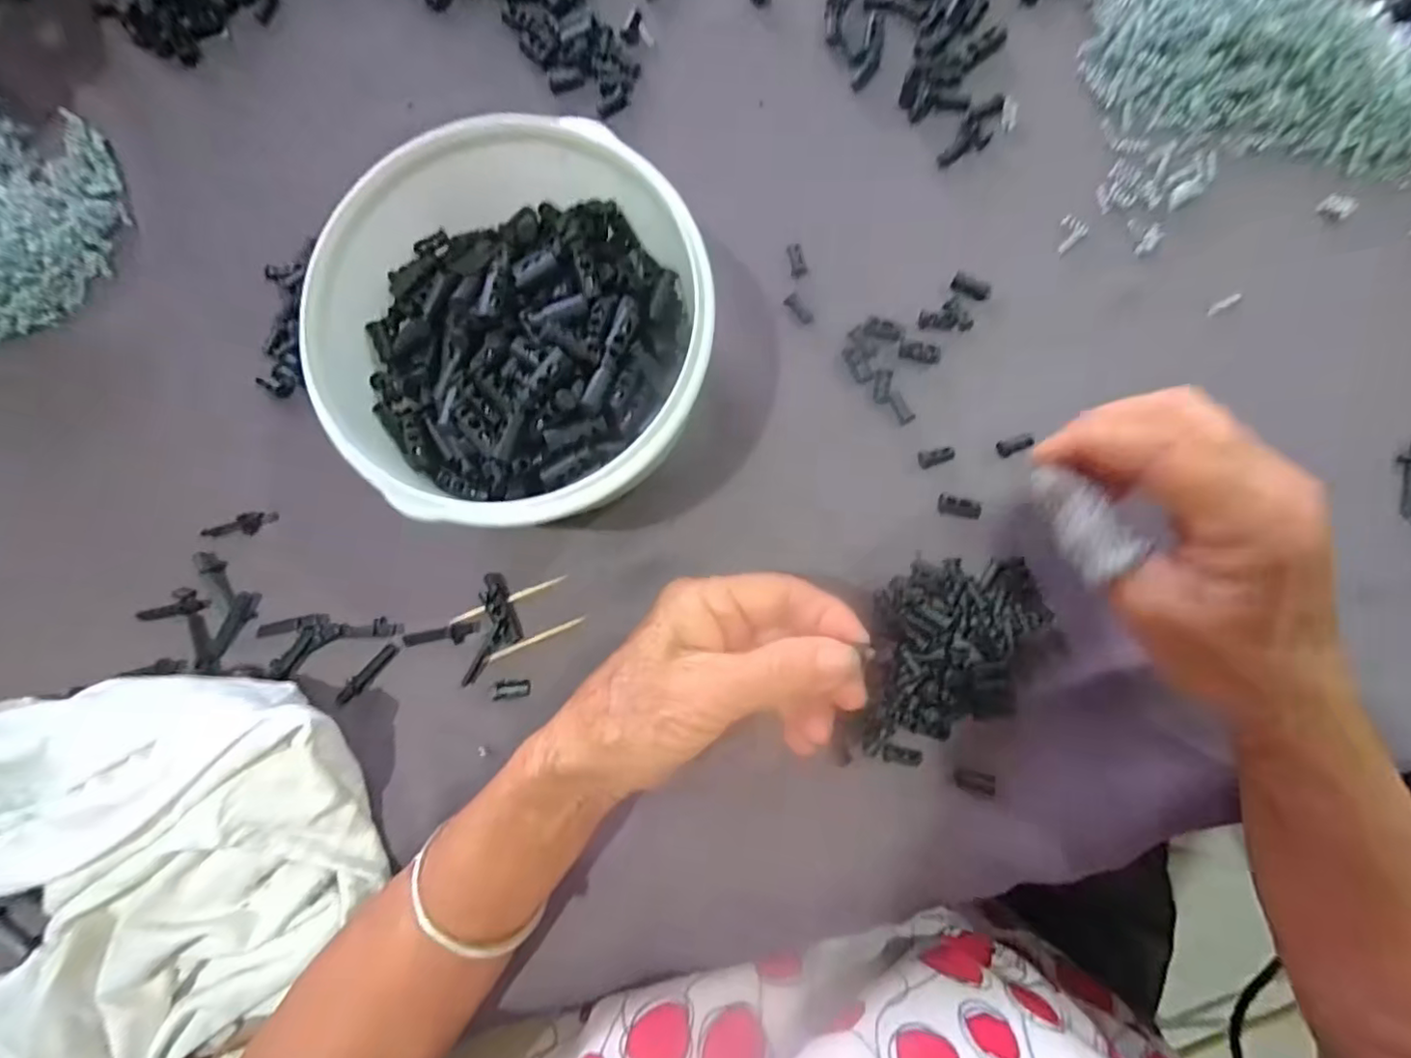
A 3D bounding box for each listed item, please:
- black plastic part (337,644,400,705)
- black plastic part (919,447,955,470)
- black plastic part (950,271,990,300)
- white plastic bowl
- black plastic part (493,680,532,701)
[{"bbox_3d":[-0.168,0.072,0.305,0.038,0.006,0.008,-44,84,1],"label":"black plastic part"},{"bbox_3d":[0.112,-0.035,0.295,0.017,0.004,0.008,-14,85,4],"label":"black plastic part"},{"bbox_3d":[0.130,-0.118,0.300,0.019,0.006,0.008,25,88,6],"label":"black plastic part"},{"bbox_3d":[-0.077,-0.082,0.274,0.156,0.086,0.162,0,84,4],"label":"white plastic bowl"},{"bbox_3d":[-0.095,0.078,0.300,0.018,0.004,0.008,-10,85,4],"label":"black plastic part"}]

